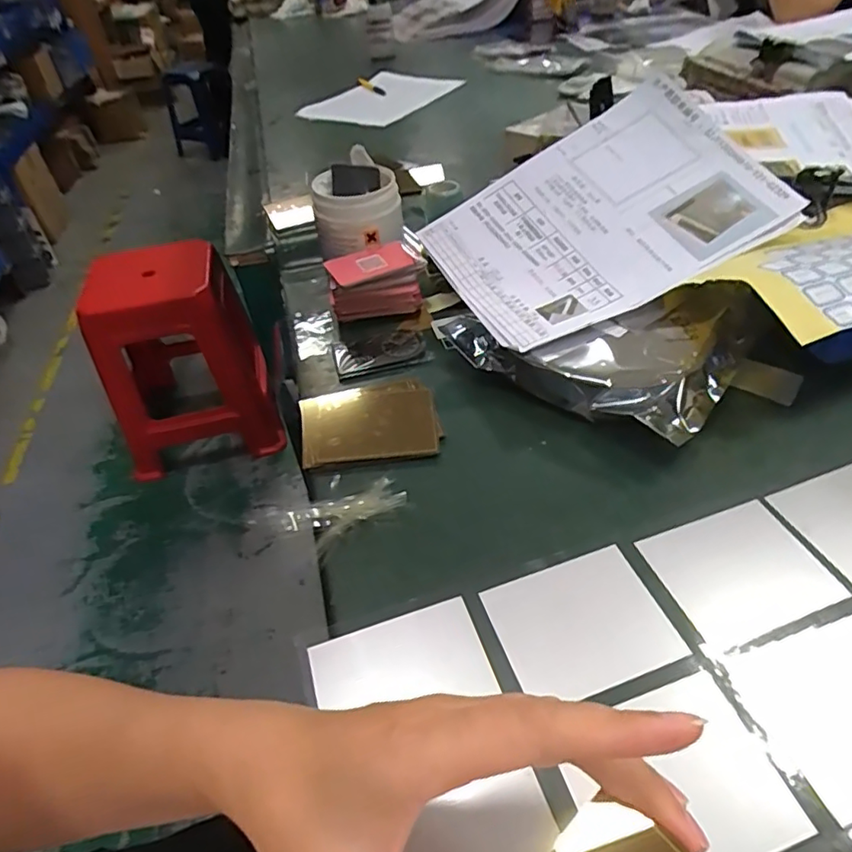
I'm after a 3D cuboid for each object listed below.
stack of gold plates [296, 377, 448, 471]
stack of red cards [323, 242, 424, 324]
[{"bbox_3d":[-0.049,-0.004,0.472,0.113,0.009,0.094,-11,45,-5],"label":"stack of gold plates"},{"bbox_3d":[-0.055,-0.148,0.585,0.089,0.056,0.061,-13,45,-7],"label":"stack of red cards"}]

